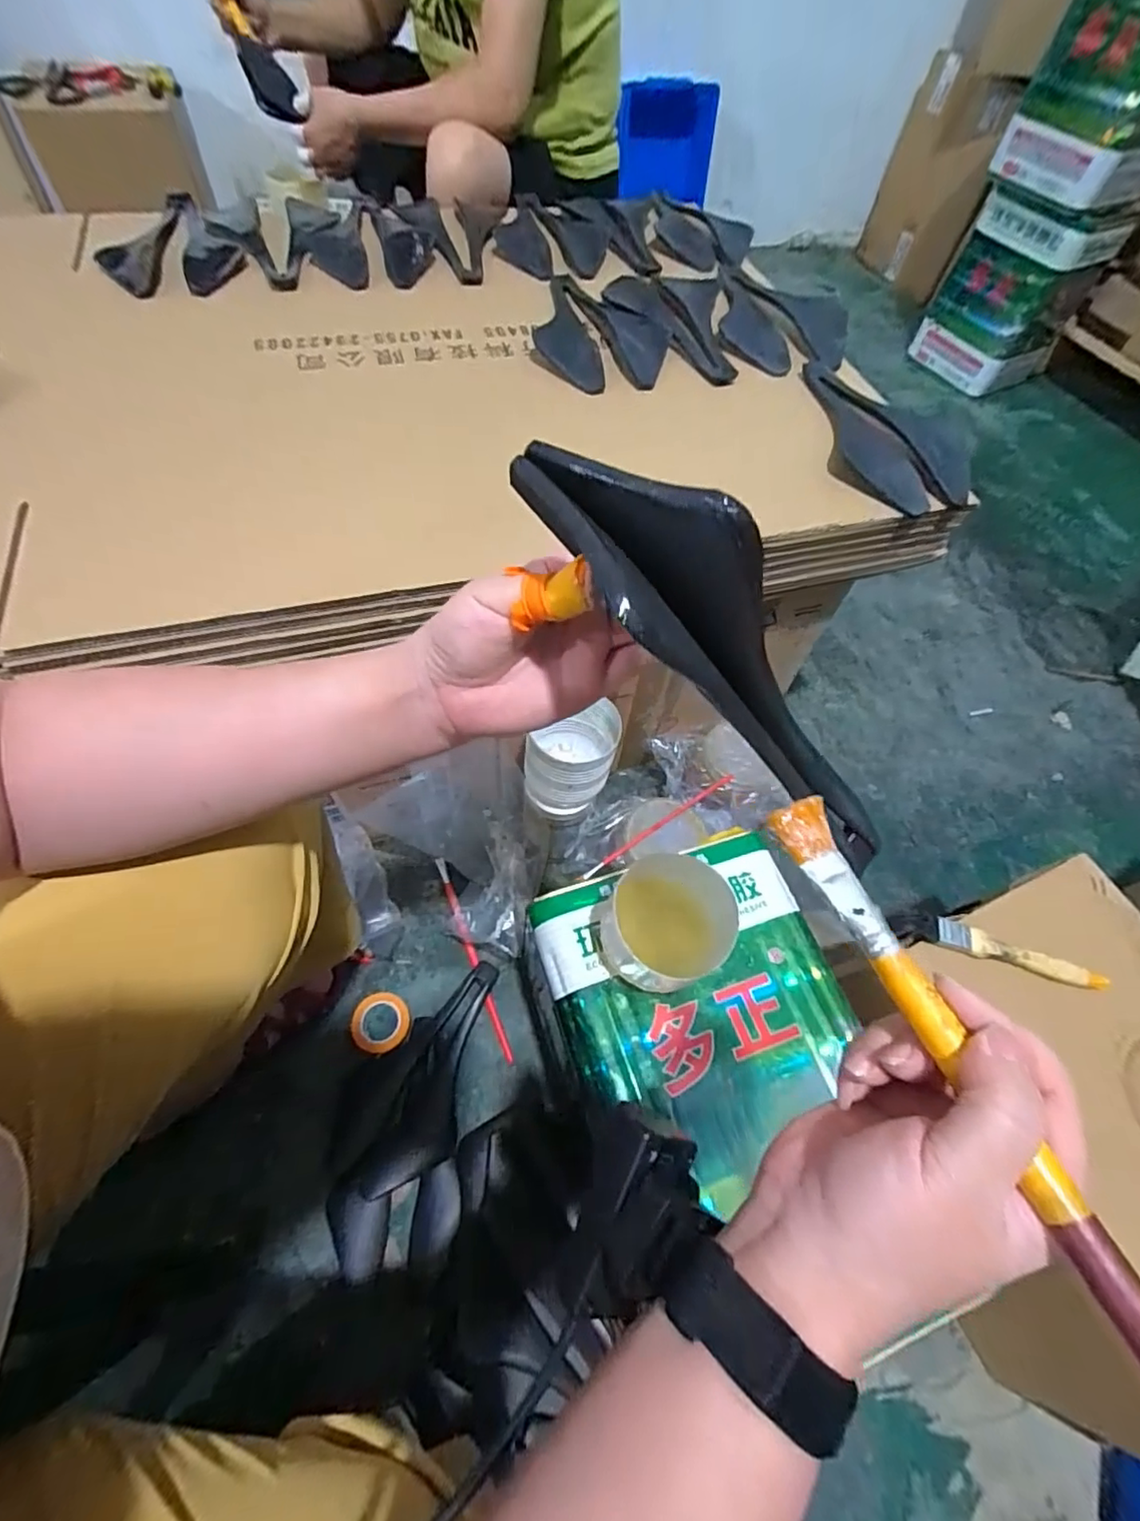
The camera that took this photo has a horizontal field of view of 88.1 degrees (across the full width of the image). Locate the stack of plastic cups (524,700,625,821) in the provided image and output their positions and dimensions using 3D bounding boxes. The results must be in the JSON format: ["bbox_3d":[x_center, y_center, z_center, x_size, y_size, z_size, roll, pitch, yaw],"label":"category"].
[{"bbox_3d":[-0.001,-0.004,0.639,0.093,0.111,0.093,8,60,-1],"label":"stack of plastic cups"}]

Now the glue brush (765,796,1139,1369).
[{"bbox_3d":[0.143,0.124,0.183,0.021,0.012,0.272,-16,53,-11],"label":"glue brush"}]

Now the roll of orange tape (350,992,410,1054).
[{"bbox_3d":[-0.211,0.293,0.658,0.063,0.021,0.062,1,59,-2],"label":"roll of orange tape"}]

